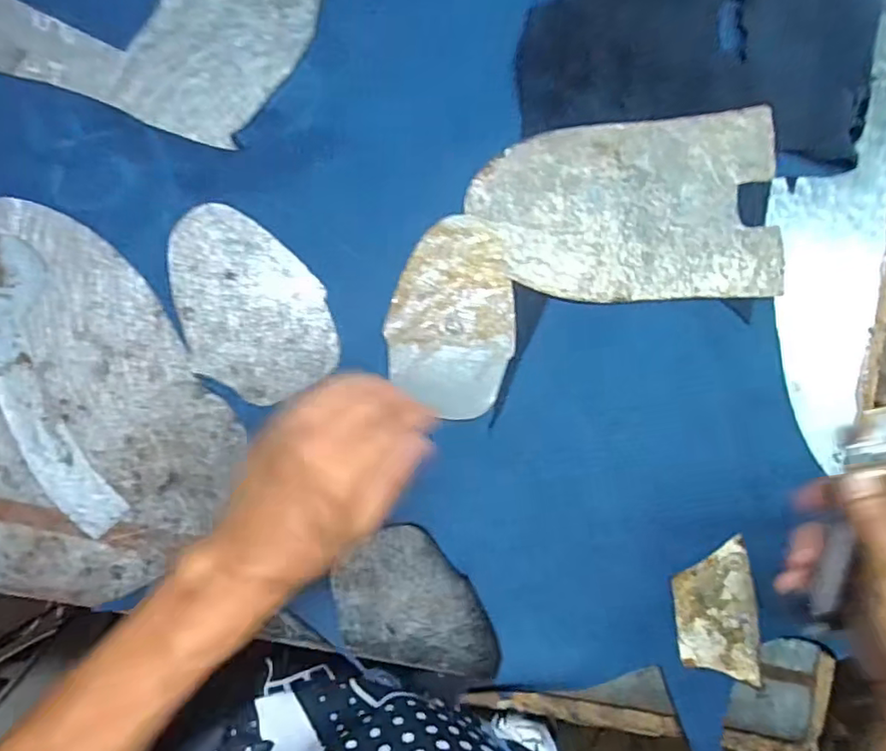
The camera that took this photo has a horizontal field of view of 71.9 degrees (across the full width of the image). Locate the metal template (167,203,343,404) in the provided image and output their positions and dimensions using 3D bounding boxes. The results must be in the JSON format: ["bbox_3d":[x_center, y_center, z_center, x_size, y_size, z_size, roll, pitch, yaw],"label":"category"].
[{"bbox_3d":[-0.138,-0.053,0.444,0.102,0.004,0.142,-15,91,-8],"label":"metal template"}]

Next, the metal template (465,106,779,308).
[{"bbox_3d":[0.147,-0.129,0.476,0.243,0.005,0.141,-5,90,-8],"label":"metal template"}]

